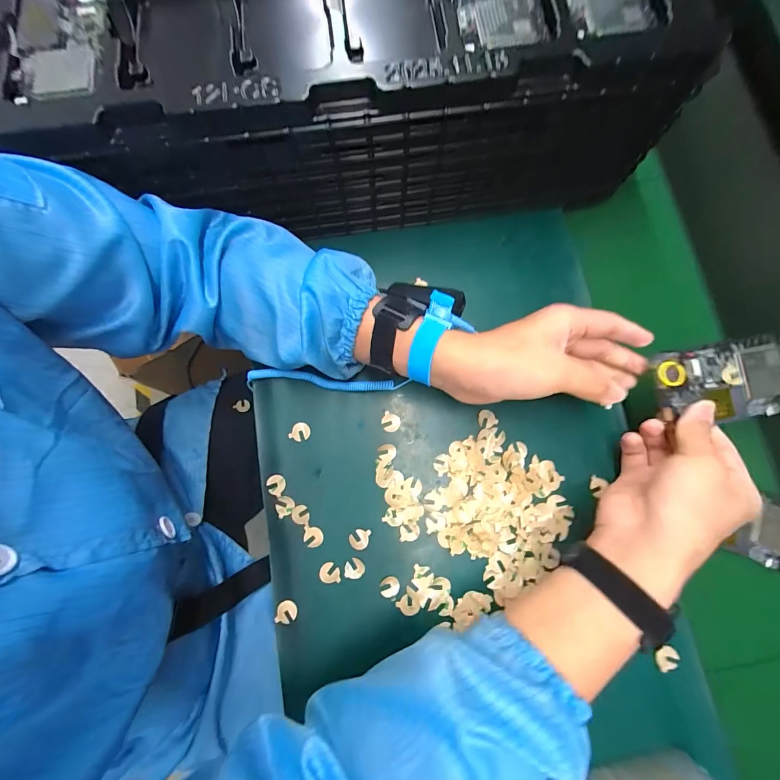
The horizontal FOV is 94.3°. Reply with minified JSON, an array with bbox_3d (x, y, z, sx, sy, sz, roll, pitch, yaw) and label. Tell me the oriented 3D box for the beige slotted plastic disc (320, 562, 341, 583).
[{"bbox_3d":[-0.054,0.165,0.326,0.018,0.004,0.017,1,81,-5],"label":"beige slotted plastic disc"}]

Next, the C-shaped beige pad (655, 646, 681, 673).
[{"bbox_3d":[0.239,0.232,0.313,0.019,0.004,0.017,-27,67,17],"label":"C-shaped beige pad"}]

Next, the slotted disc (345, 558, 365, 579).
[{"bbox_3d":[-0.032,0.162,0.327,0.018,0.004,0.018,1,76,-5],"label":"slotted disc"}]

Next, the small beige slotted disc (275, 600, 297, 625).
[{"bbox_3d":[-0.091,0.196,0.318,0.017,0.004,0.020,18,78,1],"label":"small beige slotted disc"}]

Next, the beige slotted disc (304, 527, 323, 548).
[{"bbox_3d":[-0.071,0.135,0.331,0.018,0.004,0.017,1,79,-3],"label":"beige slotted disc"}]

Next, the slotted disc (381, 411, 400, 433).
[{"bbox_3d":[0.001,0.032,0.353,0.019,0.004,0.018,1,80,-6],"label":"slotted disc"}]

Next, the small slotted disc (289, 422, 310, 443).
[{"bbox_3d":[-0.087,0.041,0.352,0.017,0.004,0.019,34,87,1],"label":"small slotted disc"}]

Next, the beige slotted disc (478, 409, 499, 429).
[{"bbox_3d":[0.095,0.028,0.352,0.017,0.004,0.018,1,79,-3],"label":"beige slotted disc"}]

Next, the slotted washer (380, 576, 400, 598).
[{"bbox_3d":[0.000,0.177,0.323,0.017,0.004,0.017,-12,80,-5],"label":"slotted washer"}]

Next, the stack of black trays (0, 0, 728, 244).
[{"bbox_3d":[-0.036,-0.302,0.330,0.516,0.161,0.238,-8,79,-4],"label":"stack of black trays"}]

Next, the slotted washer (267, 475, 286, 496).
[{"bbox_3d":[-0.107,0.090,0.341,0.017,0.004,0.018,-2,84,-4],"label":"slotted washer"}]

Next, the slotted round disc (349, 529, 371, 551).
[{"bbox_3d":[-0.028,0.137,0.331,0.018,0.004,0.018,1,79,-3],"label":"slotted round disc"}]

